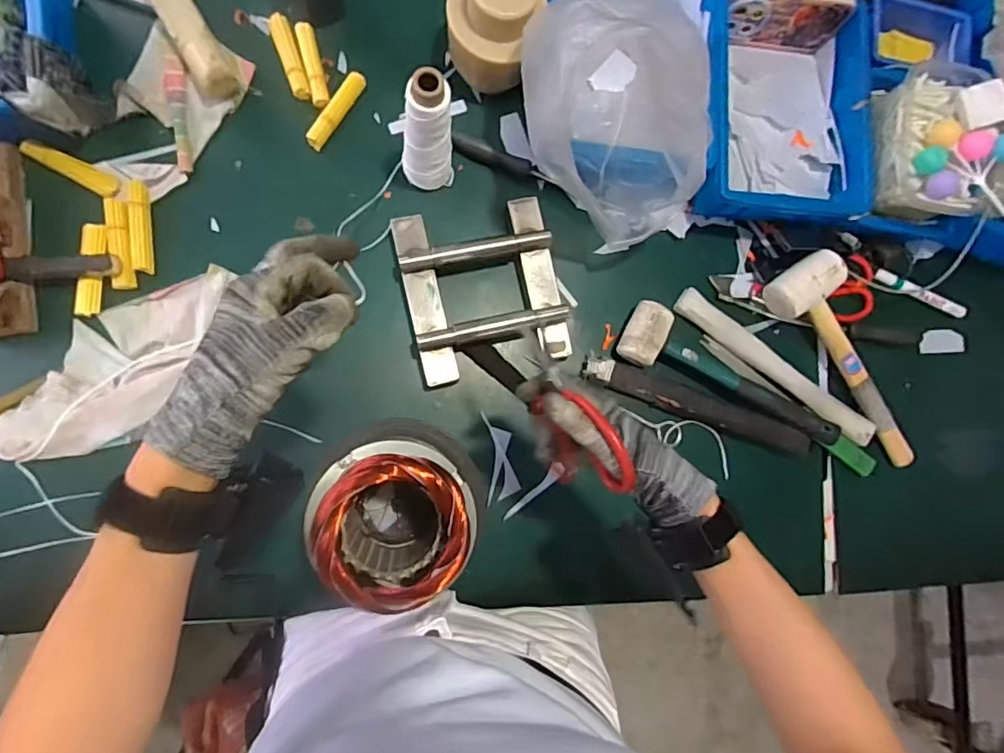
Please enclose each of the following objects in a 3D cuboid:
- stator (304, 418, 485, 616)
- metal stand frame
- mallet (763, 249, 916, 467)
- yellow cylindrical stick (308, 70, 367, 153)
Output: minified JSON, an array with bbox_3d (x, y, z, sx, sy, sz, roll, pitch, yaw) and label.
[{"bbox_3d":[-0.107,0.128,0.539,0.146,0.164,0.161,6,84,-8],"label":"stator"},{"bbox_3d":[-0.022,-0.102,0.636,0.179,0.041,0.195,-13,87,-10],"label":"metal stand frame"},{"bbox_3d":[0.449,-0.022,0.683,0.086,0.064,0.295,-41,92,-10],"label":"mallet"},{"bbox_3d":[-0.196,-0.313,0.643,0.024,0.022,0.103,29,82,-5],"label":"yellow cylindrical stick"}]

